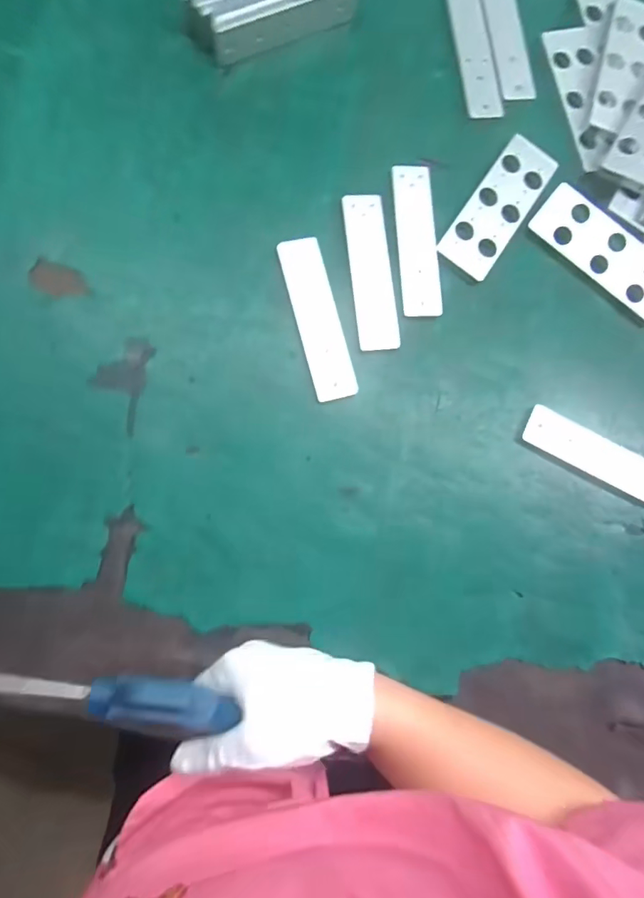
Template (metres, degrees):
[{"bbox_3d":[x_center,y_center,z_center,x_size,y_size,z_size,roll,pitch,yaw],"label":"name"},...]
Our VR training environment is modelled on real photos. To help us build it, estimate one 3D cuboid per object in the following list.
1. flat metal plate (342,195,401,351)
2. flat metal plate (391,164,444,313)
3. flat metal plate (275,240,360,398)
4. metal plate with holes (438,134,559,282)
[{"bbox_3d":[0.049,-0.173,0.489,0.041,0.004,0.154,-6,85,-8],"label":"flat metal plate"},{"bbox_3d":[0.095,-0.208,0.498,0.039,0.004,0.153,-3,85,-8],"label":"flat metal plate"},{"bbox_3d":[-0.004,-0.124,0.477,0.041,0.005,0.155,-15,86,-9],"label":"flat metal plate"},{"bbox_3d":[0.181,-0.248,0.515,0.055,0.005,0.161,35,81,-3],"label":"metal plate with holes"}]

